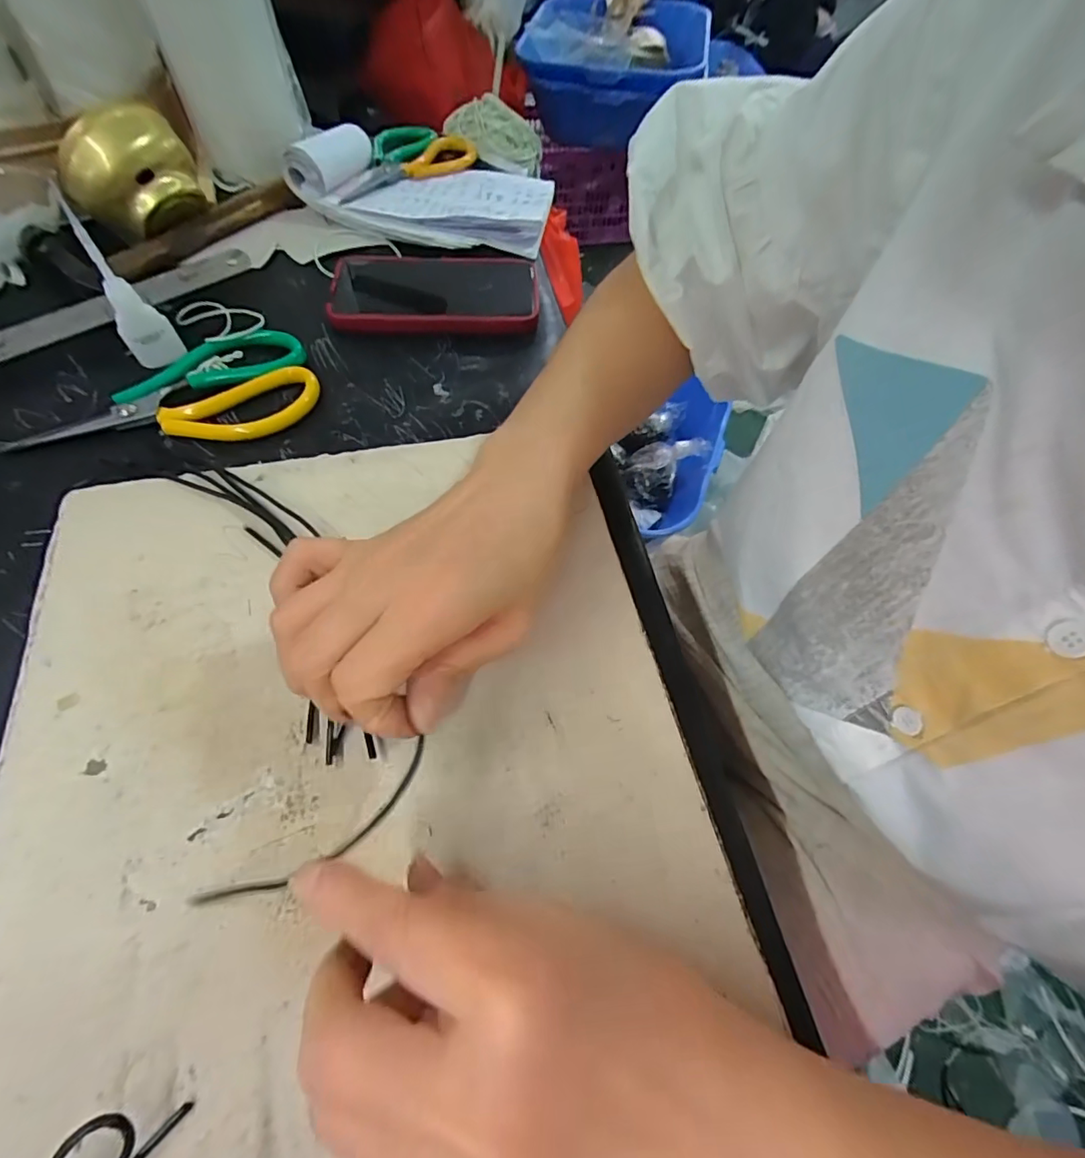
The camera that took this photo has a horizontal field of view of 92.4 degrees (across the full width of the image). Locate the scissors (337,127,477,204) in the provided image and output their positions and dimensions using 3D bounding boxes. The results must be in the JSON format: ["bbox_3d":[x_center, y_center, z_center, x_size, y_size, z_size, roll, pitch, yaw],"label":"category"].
[{"bbox_3d":[-0.148,-0.426,0.525,0.086,0.013,0.184,40,66,18],"label":"scissors"}]

